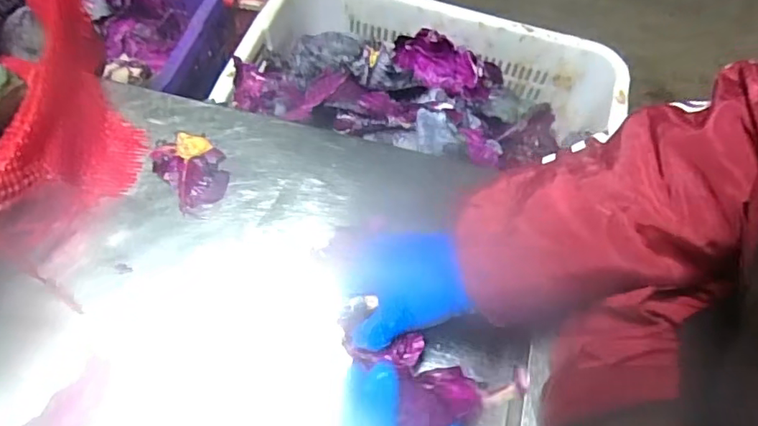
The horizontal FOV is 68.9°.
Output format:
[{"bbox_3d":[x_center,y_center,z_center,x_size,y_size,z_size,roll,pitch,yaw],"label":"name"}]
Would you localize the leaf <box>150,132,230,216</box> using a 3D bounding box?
[{"bbox_3d":[-0.178,-0.044,0.525,0.058,0.016,0.081,-35,66,-17],"label":"leaf"}]

